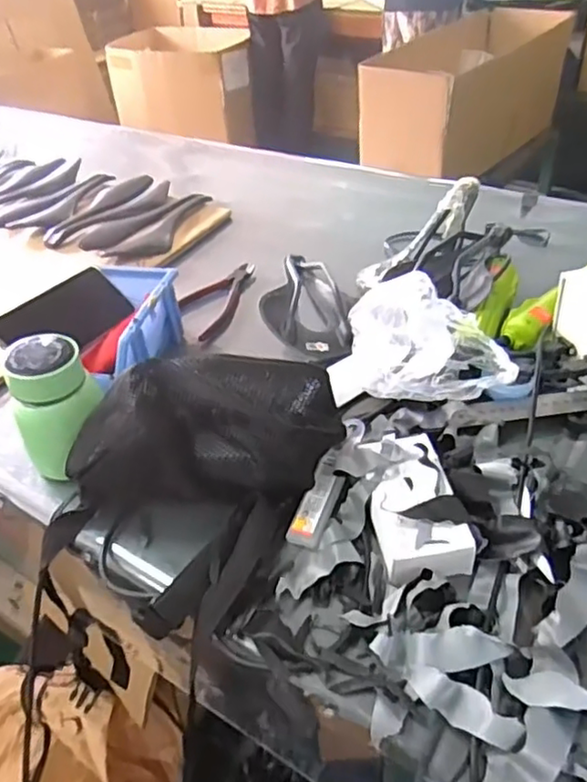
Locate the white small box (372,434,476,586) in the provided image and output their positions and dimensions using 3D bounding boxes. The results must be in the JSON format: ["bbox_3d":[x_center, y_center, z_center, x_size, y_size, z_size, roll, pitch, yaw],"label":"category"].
[{"bbox_3d":[0.094,0.087,0.492,0.064,0.025,0.120,-9,40,-4],"label":"white small box"}]

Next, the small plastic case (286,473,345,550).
[{"bbox_3d":[0.020,0.096,0.507,0.027,0.009,0.064,18,63,26],"label":"small plastic case"}]

